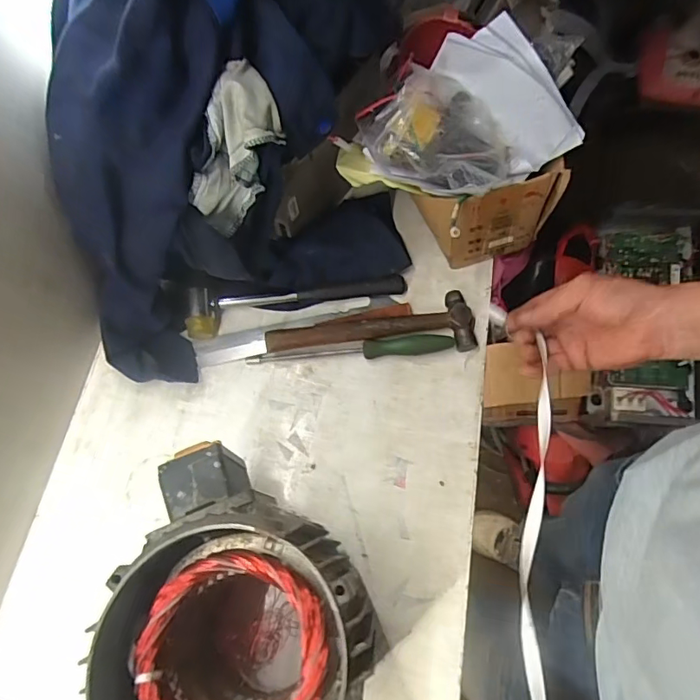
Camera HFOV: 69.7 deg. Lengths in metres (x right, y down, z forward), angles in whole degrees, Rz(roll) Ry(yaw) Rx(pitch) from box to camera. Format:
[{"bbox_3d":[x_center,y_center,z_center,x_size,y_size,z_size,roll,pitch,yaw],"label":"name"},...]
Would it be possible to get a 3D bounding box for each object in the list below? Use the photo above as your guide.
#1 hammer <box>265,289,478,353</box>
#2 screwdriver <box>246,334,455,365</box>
[{"bbox_3d":[0.026,-0.032,0.601,0.241,0.035,0.071,-1,69,3],"label":"hammer"},{"bbox_3d":[-0.001,0.002,0.594,0.239,0.023,0.022,-5,69,1],"label":"screwdriver"}]

